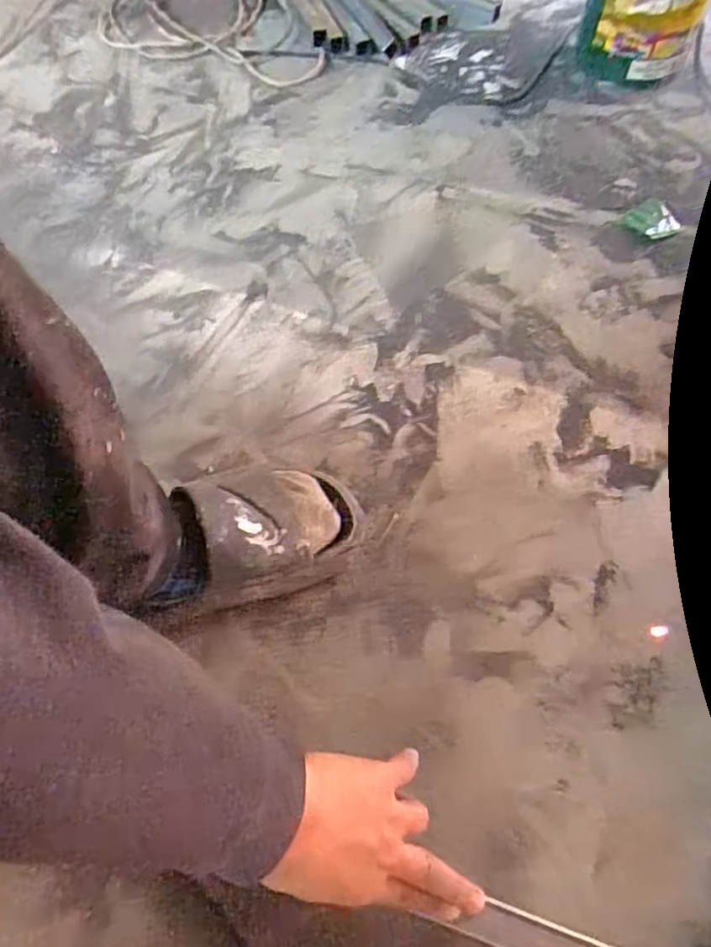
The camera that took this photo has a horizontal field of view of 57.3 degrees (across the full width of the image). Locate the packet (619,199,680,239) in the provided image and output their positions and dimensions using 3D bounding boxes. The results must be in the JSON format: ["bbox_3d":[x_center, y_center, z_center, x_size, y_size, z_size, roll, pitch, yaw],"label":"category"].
[{"bbox_3d":[0.364,-0.310,0.799,0.062,0.004,0.056,-35,66,-16],"label":"packet"}]

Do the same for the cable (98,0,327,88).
[{"bbox_3d":[-0.211,-0.732,1.045,0.412,0.030,0.248,26,65,15],"label":"cable"}]

